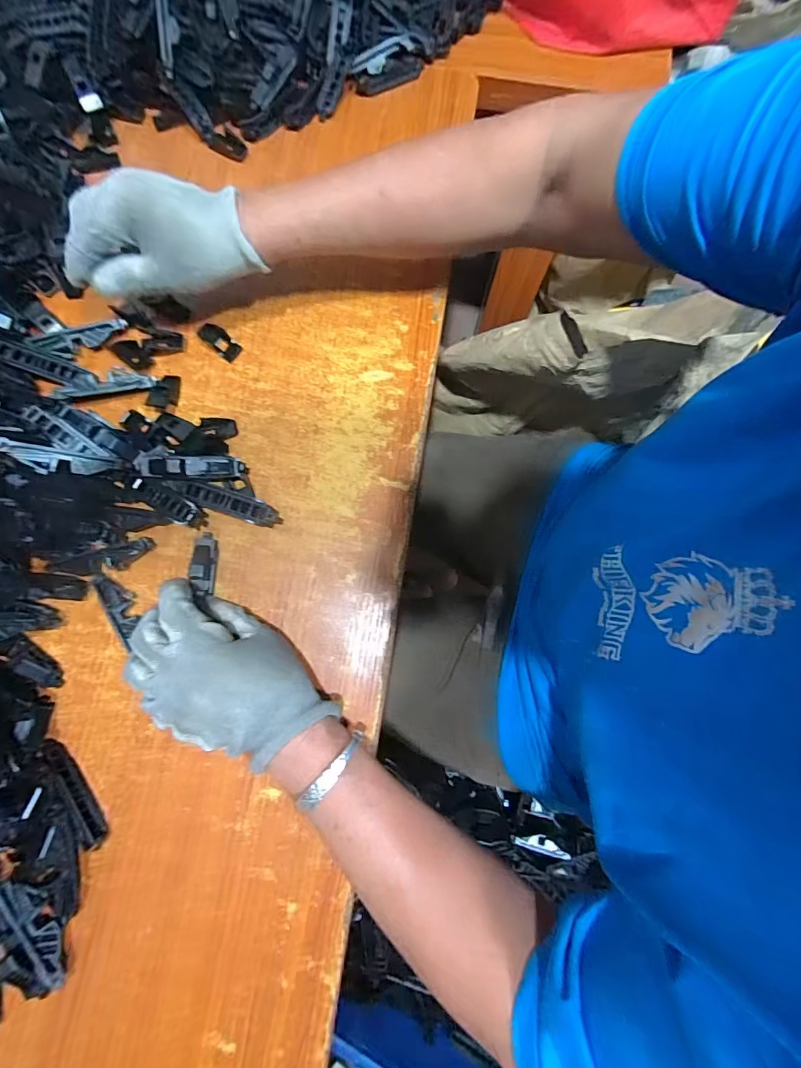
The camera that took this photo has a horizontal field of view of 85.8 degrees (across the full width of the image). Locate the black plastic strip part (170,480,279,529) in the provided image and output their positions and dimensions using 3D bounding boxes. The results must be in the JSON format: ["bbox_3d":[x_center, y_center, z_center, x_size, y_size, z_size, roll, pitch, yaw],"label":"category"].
[{"bbox_3d":[-0.143,-0.026,0.356,0.086,0.022,0.022,20,80,2],"label":"black plastic strip part"}]

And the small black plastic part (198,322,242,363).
[{"bbox_3d":[-0.164,-0.176,0.390,0.044,0.008,0.019,42,82,6],"label":"small black plastic part"}]

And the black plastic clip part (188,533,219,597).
[{"bbox_3d":[-0.159,0.023,0.349,0.016,0.018,0.051,-1,72,-1],"label":"black plastic clip part"}]

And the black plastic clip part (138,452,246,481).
[{"bbox_3d":[-0.173,-0.055,0.351,0.084,0.012,0.022,-1,80,-1],"label":"black plastic clip part"}]

